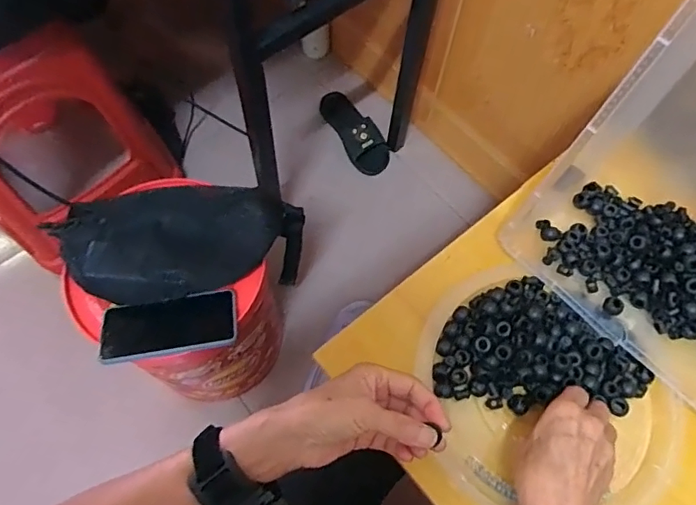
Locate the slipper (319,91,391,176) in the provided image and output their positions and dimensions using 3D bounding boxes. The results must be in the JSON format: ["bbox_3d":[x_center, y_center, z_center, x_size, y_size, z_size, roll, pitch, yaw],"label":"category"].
[{"bbox_3d":[0.012,-0.297,1.189,0.088,0.088,0.244,-26,70,-13],"label":"slipper"}]

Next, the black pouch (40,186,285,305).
[{"bbox_3d":[-0.232,-0.012,0.662,0.296,0.055,0.134,-7,66,-6],"label":"black pouch"}]

